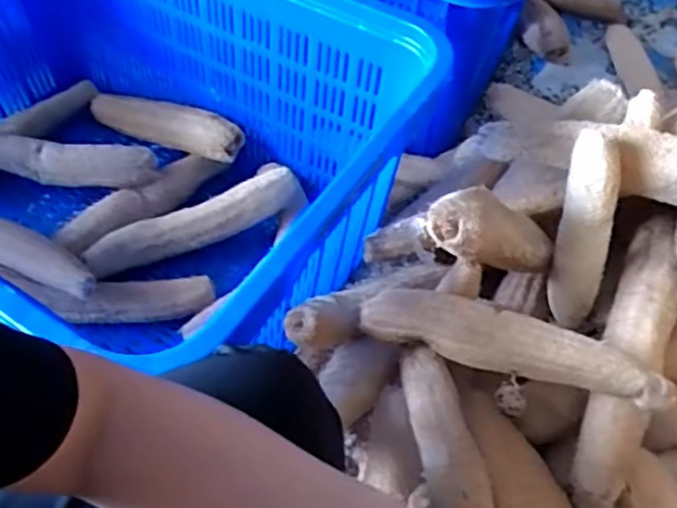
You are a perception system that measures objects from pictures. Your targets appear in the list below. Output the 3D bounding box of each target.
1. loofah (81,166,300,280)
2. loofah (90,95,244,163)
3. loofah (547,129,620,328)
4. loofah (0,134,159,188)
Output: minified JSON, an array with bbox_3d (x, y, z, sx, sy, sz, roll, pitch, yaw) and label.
[{"bbox_3d":[-0.224,-0.050,0.982,0.330,0.083,0.058,-16,57,-14],"label":"loofah"},{"bbox_3d":[-0.306,-0.227,1.110,0.324,0.067,0.068,18,54,26],"label":"loofah"},{"bbox_3d":[0.314,-0.029,0.825,0.053,0.262,0.051,-7,31,-8],"label":"loofah"},{"bbox_3d":[-0.478,-0.157,1.038,0.361,0.065,0.060,10,54,4],"label":"loofah"}]

